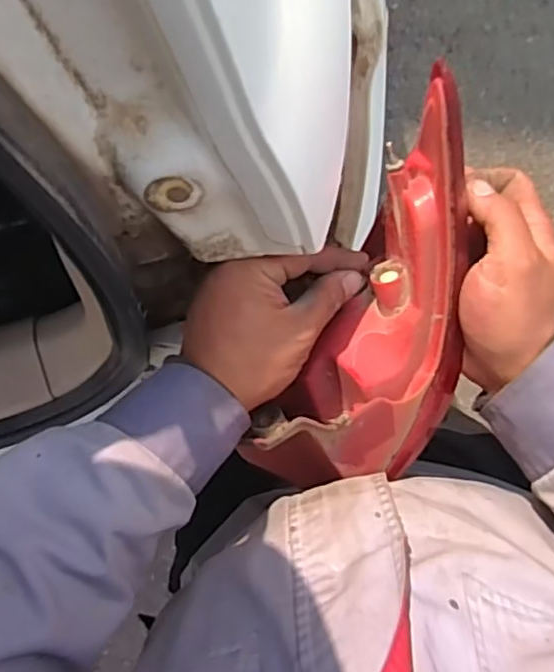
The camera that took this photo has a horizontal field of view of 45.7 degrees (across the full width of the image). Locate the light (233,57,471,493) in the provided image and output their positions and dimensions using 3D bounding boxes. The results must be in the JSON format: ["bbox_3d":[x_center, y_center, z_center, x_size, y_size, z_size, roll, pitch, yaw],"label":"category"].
[{"bbox_3d":[0.069,-0.020,0.389,0.109,0.083,0.235,16,105,-1],"label":"light"}]

